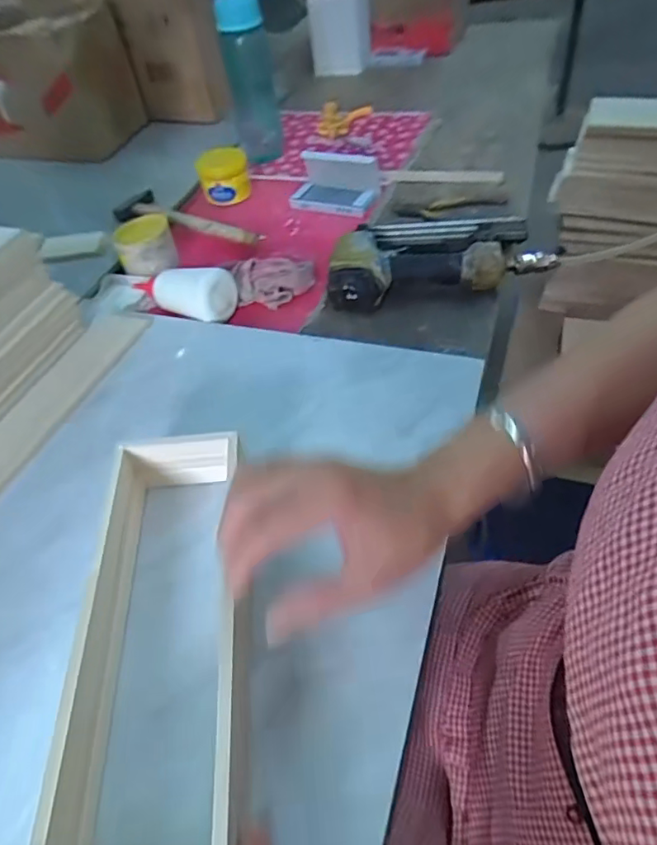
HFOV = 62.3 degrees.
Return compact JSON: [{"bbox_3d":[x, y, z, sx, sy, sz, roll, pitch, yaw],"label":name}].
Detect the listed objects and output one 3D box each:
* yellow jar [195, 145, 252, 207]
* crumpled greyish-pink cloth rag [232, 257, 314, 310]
[{"bbox_3d":[-0.170,-0.405,0.882,0.081,0.070,0.080,-10,48,-2],"label":"yellow jar"},{"bbox_3d":[-0.068,-0.182,0.689,0.102,0.032,0.079,-14,48,-6],"label":"crumpled greyish-pink cloth rag"}]

